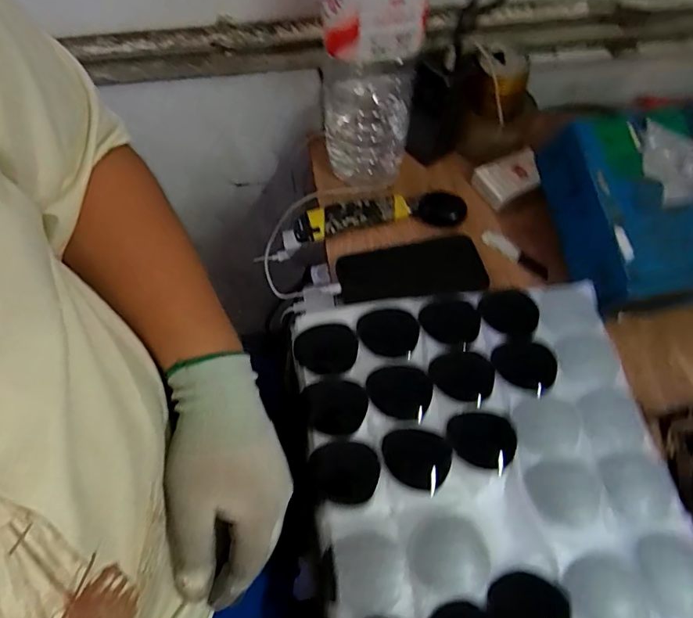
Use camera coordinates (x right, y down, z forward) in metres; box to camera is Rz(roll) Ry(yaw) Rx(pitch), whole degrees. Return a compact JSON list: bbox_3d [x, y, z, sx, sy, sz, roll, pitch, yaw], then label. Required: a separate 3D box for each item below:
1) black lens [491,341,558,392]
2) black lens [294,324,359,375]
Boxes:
[{"bbox_3d":[0.152,0.047,0.395,0.051,0.004,0.042,19,63,9],"label":"black lens"},{"bbox_3d":[-0.018,0.033,0.403,0.053,0.010,0.041,0,62,-1],"label":"black lens"}]

